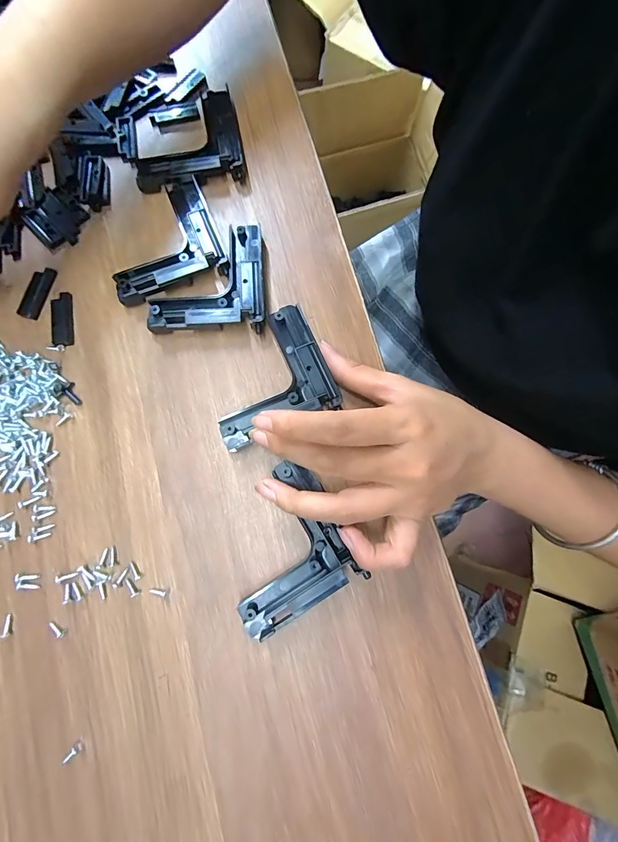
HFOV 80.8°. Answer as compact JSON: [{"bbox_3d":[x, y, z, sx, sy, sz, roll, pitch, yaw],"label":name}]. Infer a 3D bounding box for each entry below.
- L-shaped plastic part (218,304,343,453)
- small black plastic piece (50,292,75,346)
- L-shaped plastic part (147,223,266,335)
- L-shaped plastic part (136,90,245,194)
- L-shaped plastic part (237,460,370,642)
[{"bbox_3d":[-0.027,-0.030,0.225,0.073,0.015,0.075,-20,80,-6],"label":"L-shaped plastic part"},{"bbox_3d":[-0.159,-0.066,0.233,0.013,0.004,0.036,-7,79,-3],"label":"small black plastic piece"},{"bbox_3d":[-0.066,-0.092,0.237,0.074,0.014,0.075,-3,78,-2],"label":"L-shaped plastic part"},{"bbox_3d":[-0.086,-0.202,0.259,0.072,0.014,0.079,-7,79,-3],"label":"L-shaped plastic part"},{"bbox_3d":[-0.017,0.069,0.205,0.071,0.018,0.075,-28,80,-7],"label":"L-shaped plastic part"}]

